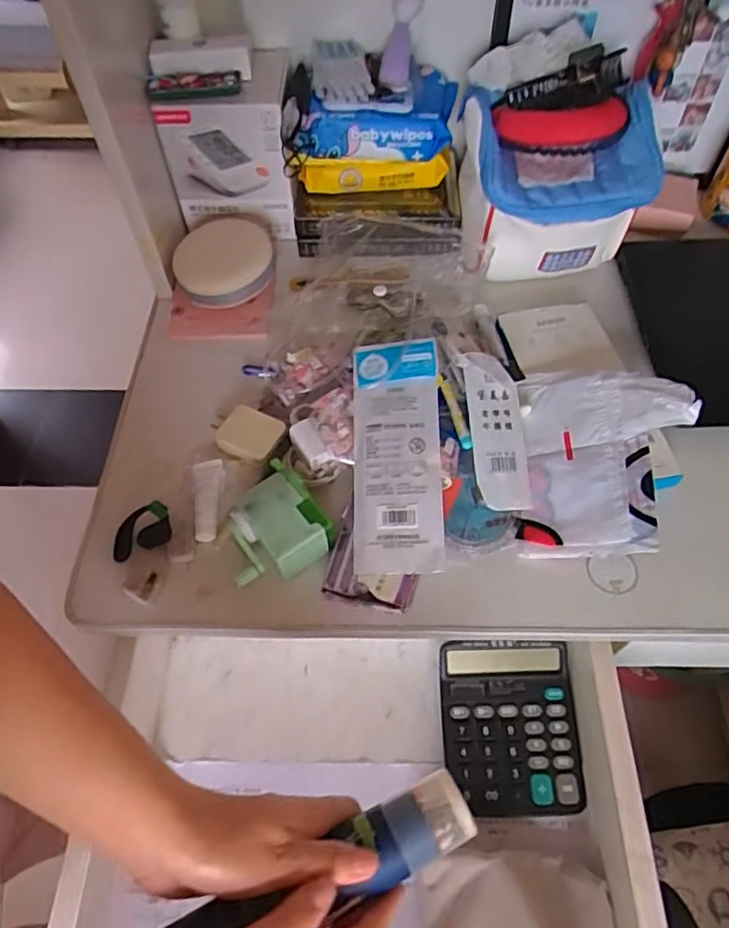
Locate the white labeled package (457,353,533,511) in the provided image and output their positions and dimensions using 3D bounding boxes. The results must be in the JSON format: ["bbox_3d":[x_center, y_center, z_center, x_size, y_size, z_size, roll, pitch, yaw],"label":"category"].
[{"bbox_3d":[0.117,-0.031,0.544,0.050,0.011,0.146,-6,74,-3],"label":"white labeled package"}]

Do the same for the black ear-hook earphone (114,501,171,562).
[{"bbox_3d":[-0.190,0.056,0.517,0.052,0.022,0.037,-16,59,-9],"label":"black ear-hook earphone"}]

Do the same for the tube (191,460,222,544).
[{"bbox_3d":[-0.138,0.030,0.531,0.025,0.014,0.076,-6,58,-3],"label":"tube"}]

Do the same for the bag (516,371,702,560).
[{"bbox_3d":[0.205,-0.008,0.519,0.135,0.025,0.177,-4,64,24],"label":"bag"}]

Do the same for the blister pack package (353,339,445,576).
[{"bbox_3d":[0.026,-0.010,0.511,0.072,0.009,0.199,-3,73,9],"label":"blister pack package"}]

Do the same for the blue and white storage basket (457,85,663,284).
[{"bbox_3d":[0.197,-0.296,0.654,0.187,0.142,0.147,-9,58,-5],"label":"blue and white storage basket"}]

